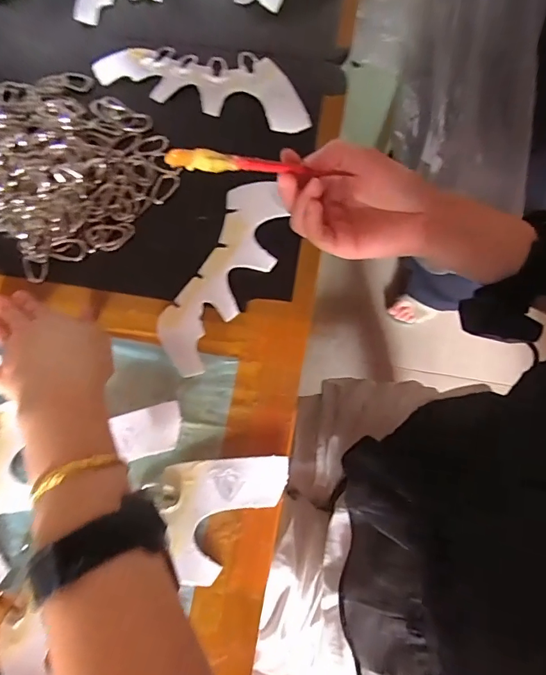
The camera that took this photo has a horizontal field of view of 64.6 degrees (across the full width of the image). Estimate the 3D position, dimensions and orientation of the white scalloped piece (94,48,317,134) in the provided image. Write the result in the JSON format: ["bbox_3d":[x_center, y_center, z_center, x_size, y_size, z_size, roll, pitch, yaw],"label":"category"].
[{"bbox_3d":[-0.070,-0.266,0.448,0.222,0.008,0.075,12,74,4],"label":"white scalloped piece"}]

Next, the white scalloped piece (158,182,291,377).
[{"bbox_3d":[-0.043,-0.058,0.390,0.063,0.006,0.187,24,78,7],"label":"white scalloped piece"}]

